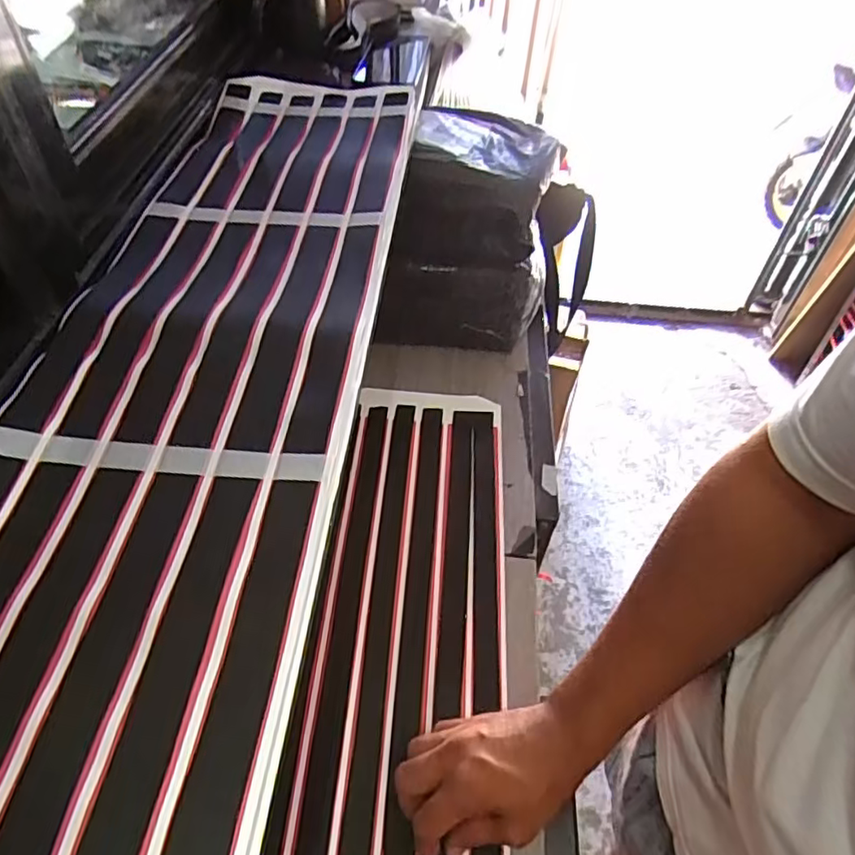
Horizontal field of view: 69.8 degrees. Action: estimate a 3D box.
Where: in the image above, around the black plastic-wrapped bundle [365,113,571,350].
[{"bbox_3d":[0.056,-0.246,0.815,0.199,0.262,0.179,10,50,6],"label":"black plastic-wrapped bundle"}]

